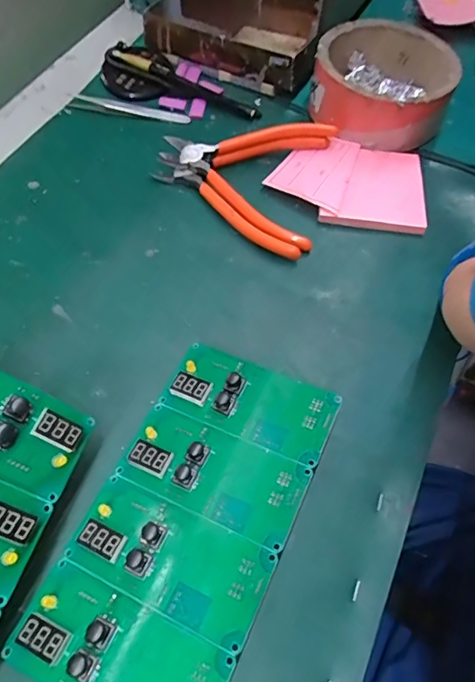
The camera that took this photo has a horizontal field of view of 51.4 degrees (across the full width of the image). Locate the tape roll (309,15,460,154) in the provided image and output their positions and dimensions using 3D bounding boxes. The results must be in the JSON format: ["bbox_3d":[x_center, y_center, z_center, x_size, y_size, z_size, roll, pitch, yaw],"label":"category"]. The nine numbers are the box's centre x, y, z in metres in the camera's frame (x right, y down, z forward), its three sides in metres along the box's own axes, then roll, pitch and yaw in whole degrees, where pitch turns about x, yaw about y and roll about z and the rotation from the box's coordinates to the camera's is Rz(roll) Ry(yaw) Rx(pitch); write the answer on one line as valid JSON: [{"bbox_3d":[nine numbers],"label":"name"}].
[{"bbox_3d":[0.135,-0.240,0.449,0.119,0.060,0.127,1,61,-2],"label":"tape roll"}]

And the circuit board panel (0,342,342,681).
[{"bbox_3d":[-0.025,0.096,0.275,0.103,0.022,0.196,25,62,10],"label":"circuit board panel"}]

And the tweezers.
[{"bbox_3d":[-0.097,-0.215,0.456,0.107,0.008,0.018,9,61,2],"label":"tweezers"}]

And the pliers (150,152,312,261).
[{"bbox_3d":[-0.007,-0.112,0.400,0.148,0.016,0.027,36,65,16],"label":"pliers"}]

